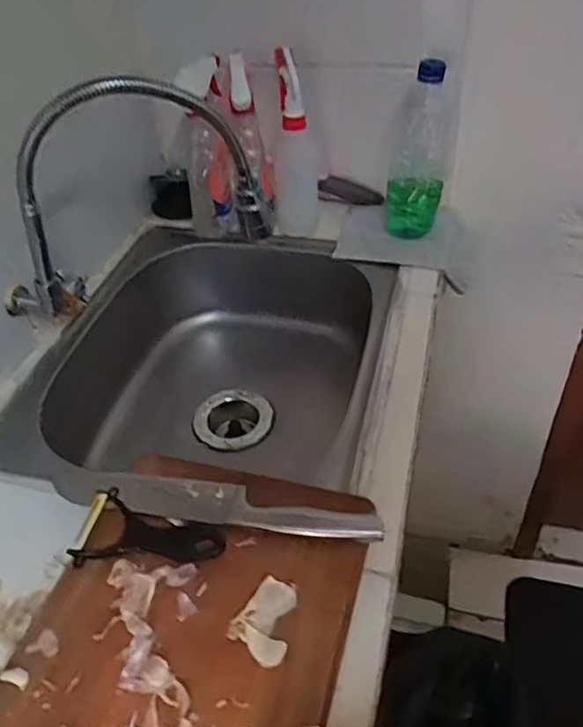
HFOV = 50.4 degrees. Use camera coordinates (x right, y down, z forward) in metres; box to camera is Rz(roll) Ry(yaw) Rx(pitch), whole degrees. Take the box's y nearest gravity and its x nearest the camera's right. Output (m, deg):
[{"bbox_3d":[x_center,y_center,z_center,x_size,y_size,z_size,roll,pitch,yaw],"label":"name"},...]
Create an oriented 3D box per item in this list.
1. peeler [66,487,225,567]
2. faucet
[{"bbox_3d":[-0.112,0.134,0.503,0.115,0.015,0.062,1,42,7],"label":"peeler"},{"bbox_3d":[-0.179,-0.173,0.652,0.294,0.250,0.067,-8,42,-3],"label":"faucet"}]

